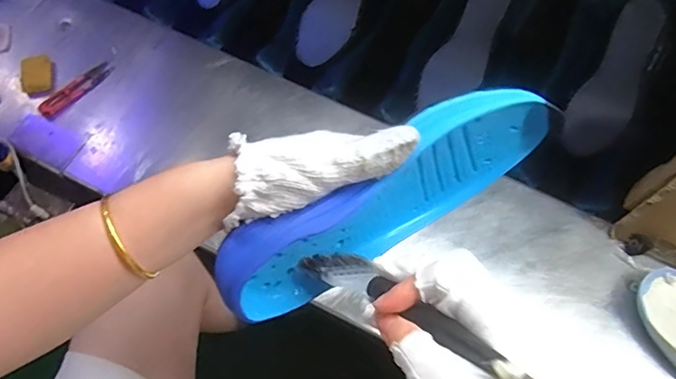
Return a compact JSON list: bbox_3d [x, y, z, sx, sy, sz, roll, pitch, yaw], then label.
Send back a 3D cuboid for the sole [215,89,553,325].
[{"bbox_3d":[0.031,0.008,0.343,0.236,0.090,0.047,-31,67,-3],"label":"sole"}]

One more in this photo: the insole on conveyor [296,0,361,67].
[{"bbox_3d":[0.008,-0.274,0.703,0.069,0.020,0.212,32,98,8],"label":"insole on conveyor"}]

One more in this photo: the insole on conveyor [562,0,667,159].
[{"bbox_3d":[0.364,-0.147,0.656,0.071,0.027,0.219,27,91,11],"label":"insole on conveyor"}]

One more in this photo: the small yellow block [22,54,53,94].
[{"bbox_3d":[-0.378,-0.145,0.632,0.033,0.015,0.049,-11,63,-9],"label":"small yellow block"}]

